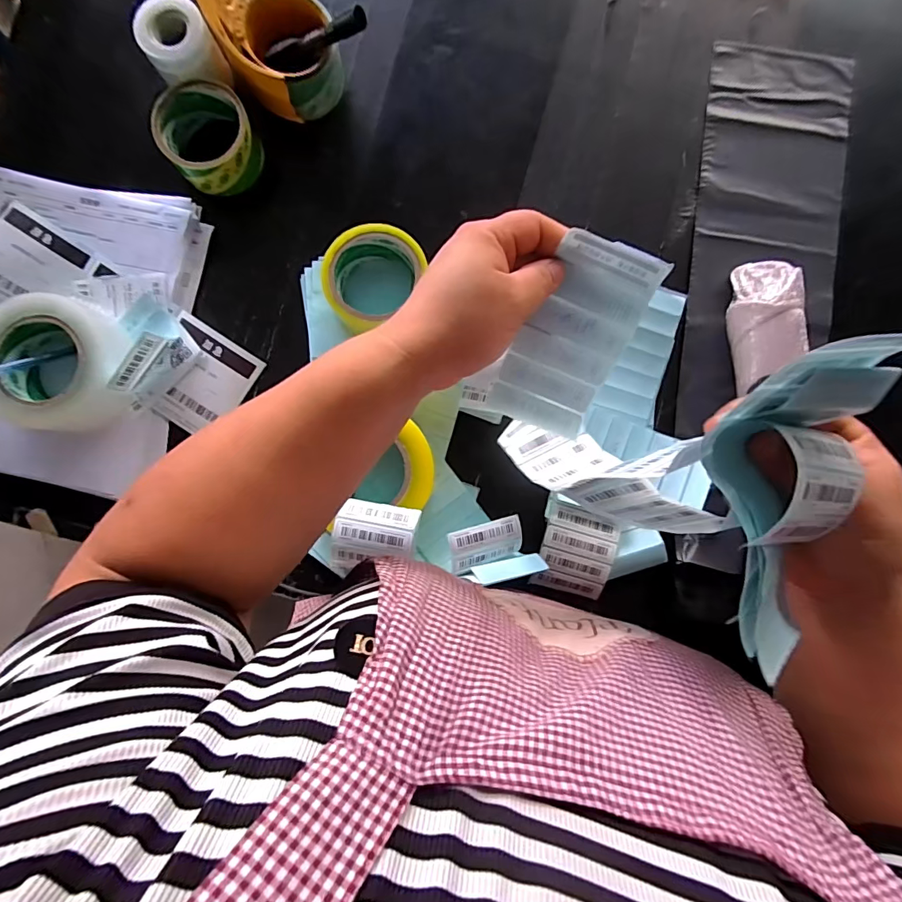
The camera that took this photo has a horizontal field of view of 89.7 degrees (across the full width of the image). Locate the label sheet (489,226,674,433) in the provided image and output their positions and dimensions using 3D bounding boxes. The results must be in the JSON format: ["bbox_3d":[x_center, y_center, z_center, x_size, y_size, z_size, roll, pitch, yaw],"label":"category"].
[{"bbox_3d":[0.082,-0.074,0.307,0.069,0.009,0.127,20,116,-7],"label":"label sheet"}]

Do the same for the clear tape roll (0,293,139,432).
[{"bbox_3d":[-0.378,-0.081,0.430,0.128,0.051,0.118,0,87,0],"label":"clear tape roll"}]

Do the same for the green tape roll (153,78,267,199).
[{"bbox_3d":[-0.239,-0.310,0.450,0.084,0.050,0.100,-34,88,-2],"label":"green tape roll"}]

